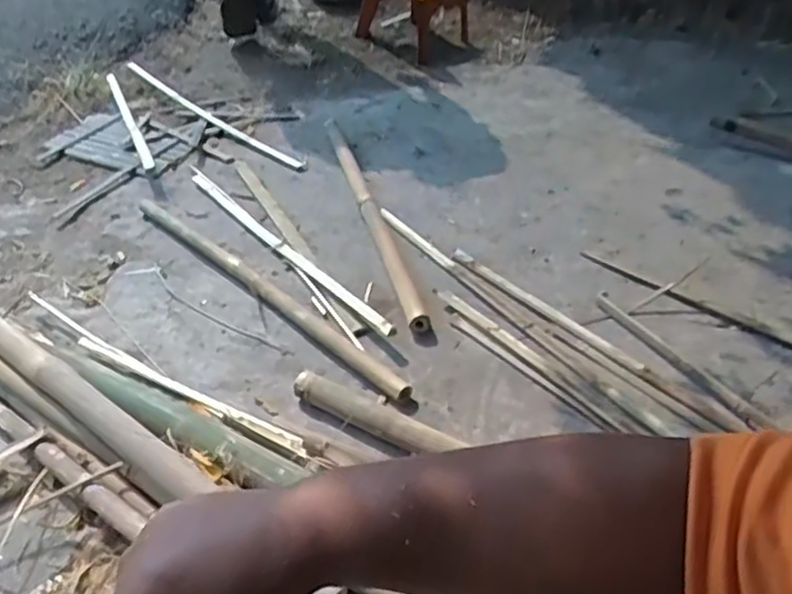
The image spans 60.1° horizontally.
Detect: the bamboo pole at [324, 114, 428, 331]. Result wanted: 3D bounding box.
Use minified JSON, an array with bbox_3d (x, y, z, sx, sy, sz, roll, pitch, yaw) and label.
[{"bbox_3d":[-0.085,-0.256,1.762,0.048,0.036,1.156,-11,39,-9],"label":"bamboo pole"}]

